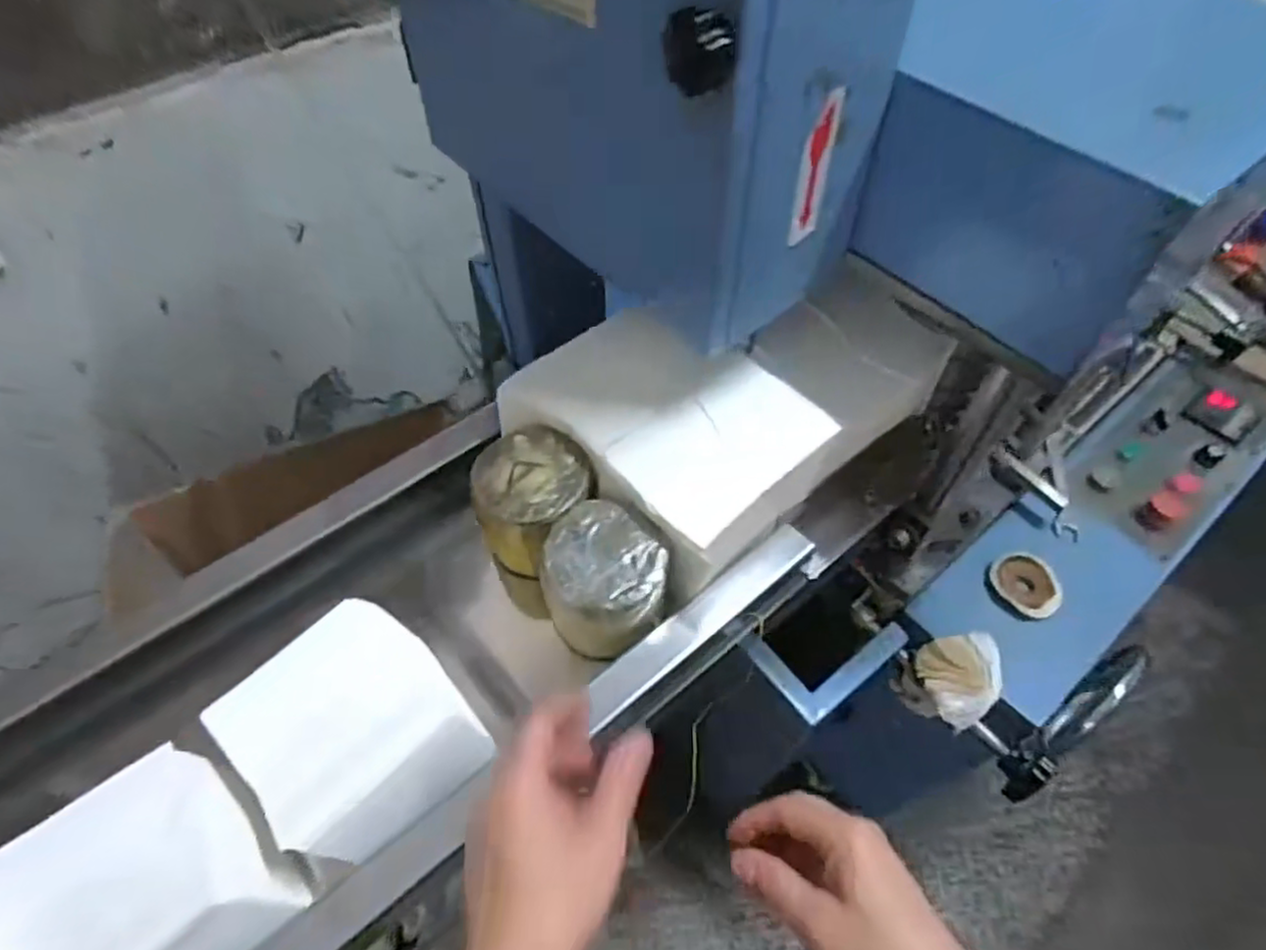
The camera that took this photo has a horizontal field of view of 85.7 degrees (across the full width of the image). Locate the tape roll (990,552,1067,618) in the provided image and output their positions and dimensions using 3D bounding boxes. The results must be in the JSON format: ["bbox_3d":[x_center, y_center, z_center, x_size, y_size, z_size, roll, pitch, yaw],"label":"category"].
[{"bbox_3d":[0.435,0.119,0.750,0.070,0.015,0.073,-25,57,-15],"label":"tape roll"}]

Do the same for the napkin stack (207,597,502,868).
[{"bbox_3d":[-0.190,0.173,0.461,0.142,0.054,0.137,-37,61,-22],"label":"napkin stack"}]

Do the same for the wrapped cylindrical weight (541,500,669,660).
[{"bbox_3d":[-0.026,0.088,0.540,0.090,0.097,0.091,-1,54,2],"label":"wrapped cylindrical weight"}]

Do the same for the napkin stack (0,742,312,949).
[{"bbox_3d":[-0.292,0.248,0.406,0.127,0.056,0.128,-32,59,-19],"label":"napkin stack"}]

